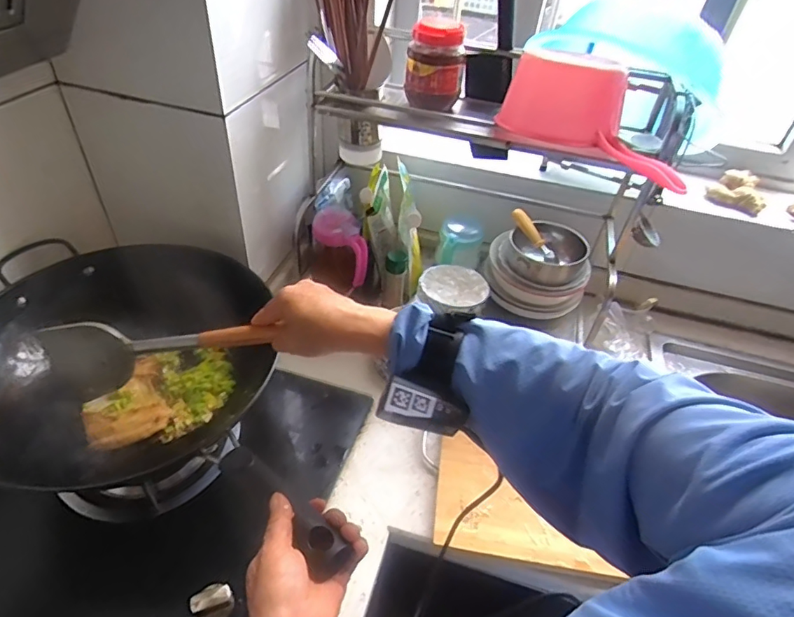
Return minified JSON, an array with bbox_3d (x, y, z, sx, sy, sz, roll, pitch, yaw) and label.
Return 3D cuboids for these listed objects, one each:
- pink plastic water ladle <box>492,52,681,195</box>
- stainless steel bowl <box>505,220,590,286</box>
[{"bbox_3d":[0.265,-0.247,0.644,0.257,0.096,0.119,34,50,27],"label":"pink plastic water ladle"},{"bbox_3d":[0.251,-0.097,0.864,0.123,0.052,0.132,3,43,-3],"label":"stainless steel bowl"}]

